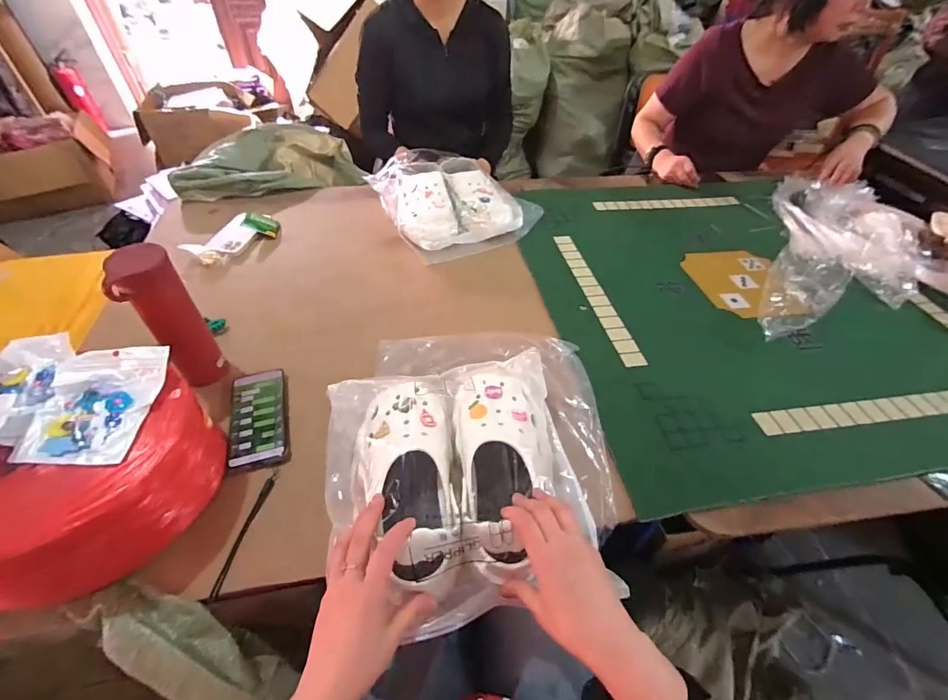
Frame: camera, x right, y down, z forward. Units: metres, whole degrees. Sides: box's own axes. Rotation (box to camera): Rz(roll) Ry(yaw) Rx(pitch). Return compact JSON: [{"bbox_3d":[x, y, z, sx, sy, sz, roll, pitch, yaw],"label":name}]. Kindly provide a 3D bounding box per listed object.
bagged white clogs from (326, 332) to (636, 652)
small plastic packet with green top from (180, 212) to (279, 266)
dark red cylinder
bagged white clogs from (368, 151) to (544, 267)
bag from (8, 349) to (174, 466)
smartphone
[{"bbox_3d":[-0.001,0.105,0.573,0.373,0.112,0.429,-3,47,-4],"label":"bagged white clogs"},{"bbox_3d":[-0.512,-0.243,0.917,0.093,0.032,0.194,28,52,23],"label":"small plastic packet with green top"},{"bbox_3d":[-0.406,-0.027,0.586,0.072,0.225,0.058,-30,54,-26],"label":"dark red cylinder"},{"bbox_3d":[-0.052,-0.375,1.029,0.321,0.077,0.377,-21,51,-20],"label":"bagged white clogs"},{"bbox_3d":[-0.414,0.058,0.468,0.117,0.031,0.137,-3,47,-4],"label":"bag"},{"bbox_3d":[-0.310,0.095,0.619,0.075,0.012,0.166,-13,48,-13],"label":"smartphone"}]

